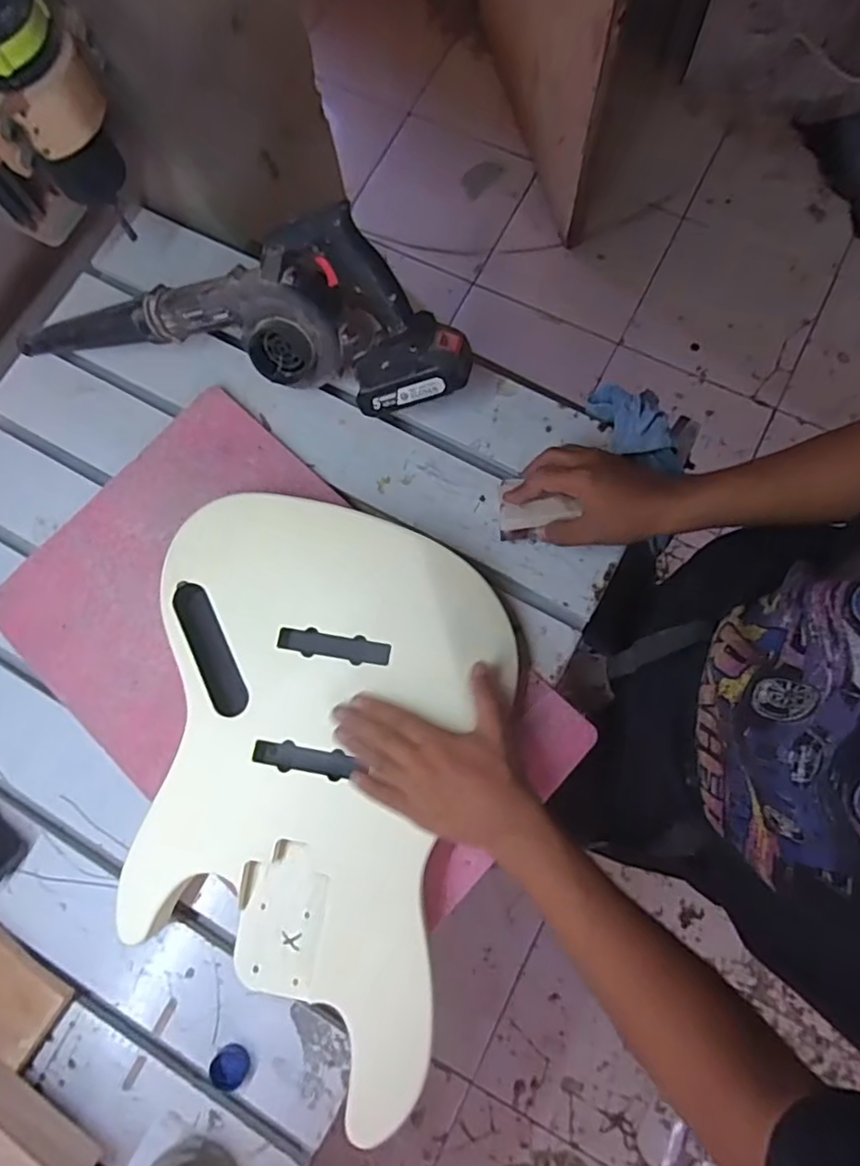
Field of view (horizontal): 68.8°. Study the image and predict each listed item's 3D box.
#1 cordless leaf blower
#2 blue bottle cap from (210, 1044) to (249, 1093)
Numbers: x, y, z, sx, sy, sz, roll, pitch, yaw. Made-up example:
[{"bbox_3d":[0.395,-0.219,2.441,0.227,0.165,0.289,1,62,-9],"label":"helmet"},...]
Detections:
[{"bbox_3d":[-0.201,-0.260,0.616,0.482,0.169,0.113,9,79,3],"label":"cordless leaf blower"},{"bbox_3d":[-0.175,0.424,0.549,0.035,0.007,0.032,-1,78,3],"label":"blue bottle cap"}]

